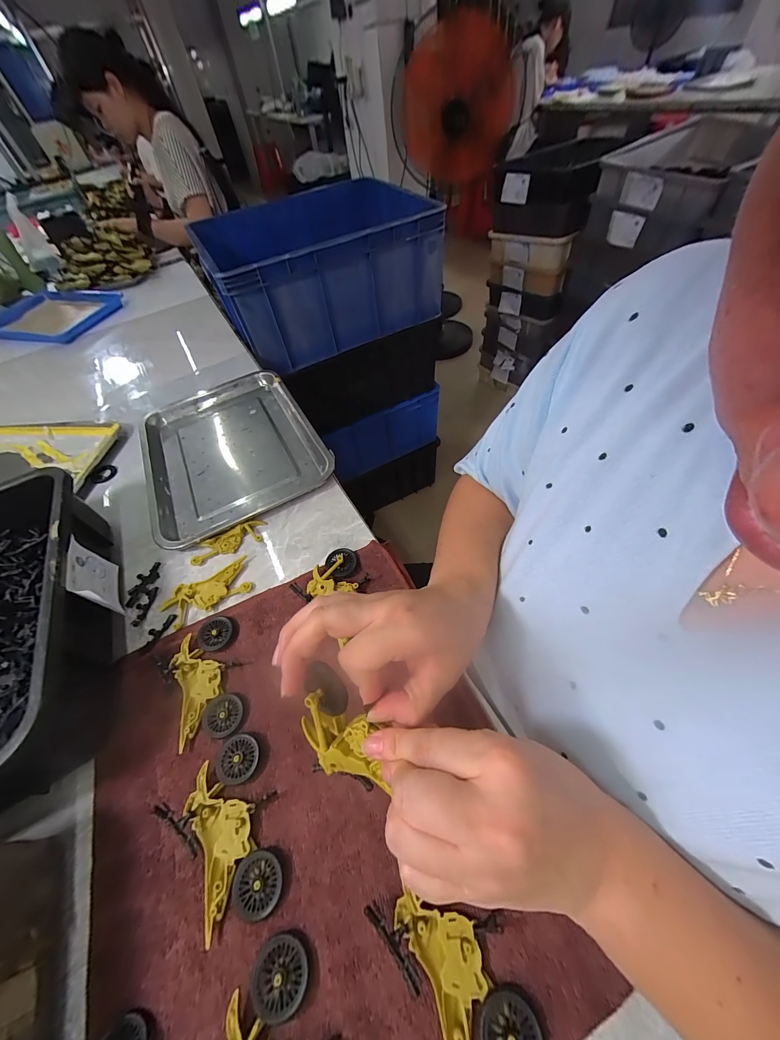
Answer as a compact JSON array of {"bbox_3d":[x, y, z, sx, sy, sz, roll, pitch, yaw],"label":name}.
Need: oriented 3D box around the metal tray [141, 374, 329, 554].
[{"bbox_3d":[-0.269,-0.126,0.561,0.262,0.029,0.348,-26,55,-14],"label":"metal tray"}]

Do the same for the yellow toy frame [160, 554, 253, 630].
[{"bbox_3d":[-0.219,0.087,0.411,0.099,0.011,0.048,-28,55,-15],"label":"yellow toy frame"}]

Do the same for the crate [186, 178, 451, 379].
[{"bbox_3d":[-0.194,-0.675,0.898,0.538,0.273,0.433,-28,56,-12],"label":"crate"}]

